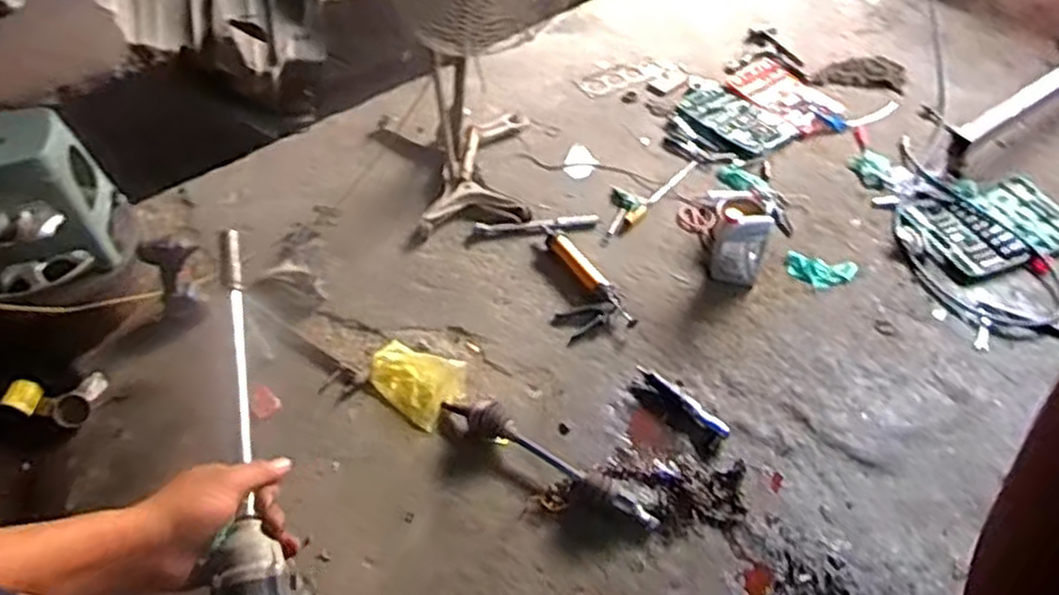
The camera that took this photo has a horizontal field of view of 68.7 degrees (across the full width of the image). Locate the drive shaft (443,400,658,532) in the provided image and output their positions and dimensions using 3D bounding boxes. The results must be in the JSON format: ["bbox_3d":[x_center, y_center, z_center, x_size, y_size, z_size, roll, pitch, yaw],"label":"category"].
[{"bbox_3d":[0.040,0.387,1.851,0.582,0.086,0.083,27,51,23],"label":"drive shaft"}]

